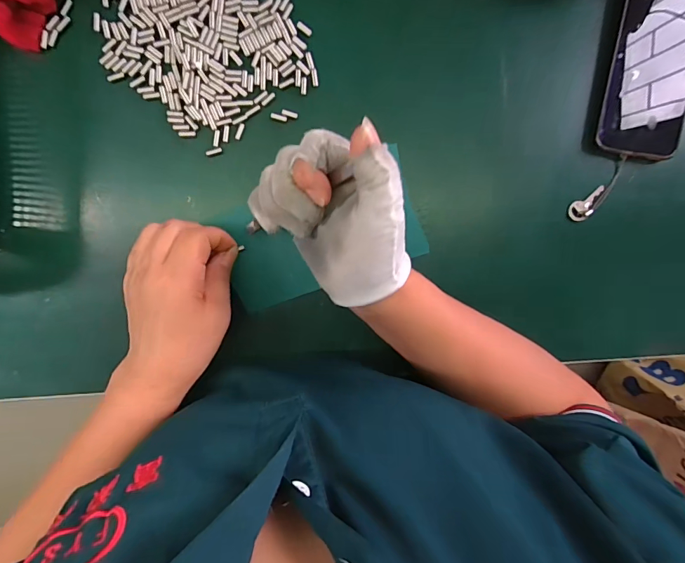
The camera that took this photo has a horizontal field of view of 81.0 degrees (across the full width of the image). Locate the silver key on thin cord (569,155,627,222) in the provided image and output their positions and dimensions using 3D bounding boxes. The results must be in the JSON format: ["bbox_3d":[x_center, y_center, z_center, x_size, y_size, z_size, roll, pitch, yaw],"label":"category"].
[{"bbox_3d":[0.232,-0.081,0.361,0.016,0.007,0.068,43,93,-9],"label":"silver key on thin cord"}]

